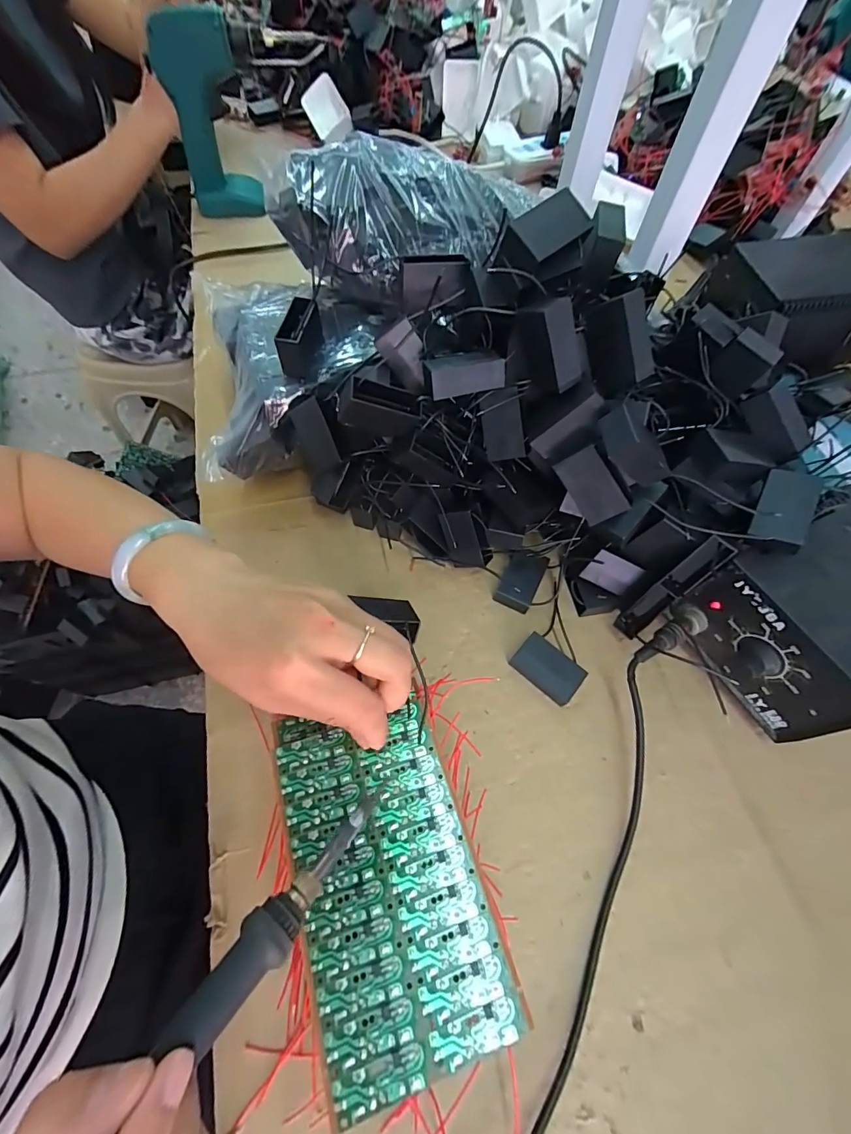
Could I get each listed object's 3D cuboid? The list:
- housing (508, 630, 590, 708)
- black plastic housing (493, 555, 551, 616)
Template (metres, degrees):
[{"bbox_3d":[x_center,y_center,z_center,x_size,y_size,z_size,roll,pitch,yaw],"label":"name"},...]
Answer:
[{"bbox_3d":[0.089,0.075,0.324,0.049,0.019,0.029,37,68,16],"label":"housing"},{"bbox_3d":[0.077,0.011,0.356,0.029,0.017,0.044,24,65,10],"label":"black plastic housing"}]

